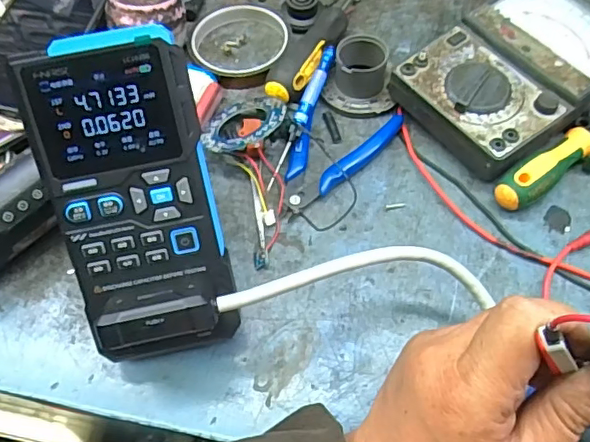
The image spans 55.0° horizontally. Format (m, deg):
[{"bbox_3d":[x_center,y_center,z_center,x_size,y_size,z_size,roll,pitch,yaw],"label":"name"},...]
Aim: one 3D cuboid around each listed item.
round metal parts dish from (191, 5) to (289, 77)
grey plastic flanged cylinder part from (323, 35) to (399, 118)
[{"bbox_3d":[-0.047,-0.157,0.494,0.079,0.014,0.083,-1,59,2],"label":"round metal parts dish"},{"bbox_3d":[0.052,-0.116,0.447,0.055,0.034,0.055,8,60,7],"label":"grey plastic flanged cylinder part"}]

